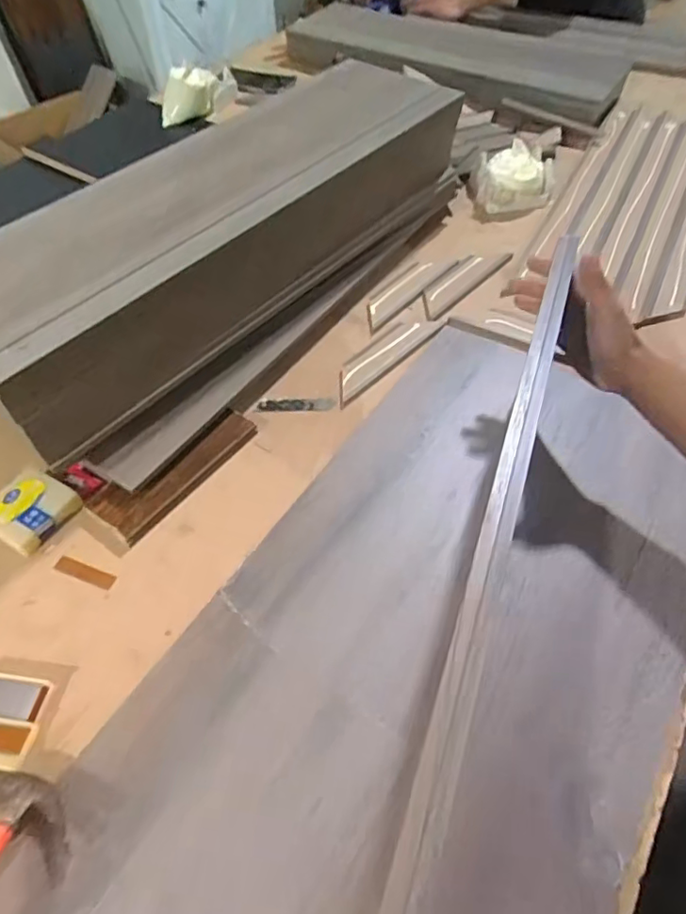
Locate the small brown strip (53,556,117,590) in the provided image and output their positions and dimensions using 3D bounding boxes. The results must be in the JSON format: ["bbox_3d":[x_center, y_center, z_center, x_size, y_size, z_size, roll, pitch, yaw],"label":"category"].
[{"bbox_3d":[-0.247,0.110,0.547,0.063,0.005,0.015,16,56,13],"label":"small brown strip"}]

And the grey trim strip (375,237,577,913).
[{"bbox_3d":[0.078,0.069,0.314,0.020,0.020,0.625,17,56,13],"label":"grey trim strip"}]

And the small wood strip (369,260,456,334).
[{"bbox_3d":[0.087,-0.233,0.797,0.046,0.011,0.184,33,61,23],"label":"small wood strip"}]

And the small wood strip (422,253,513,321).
[{"bbox_3d":[0.168,-0.251,0.816,0.047,0.010,0.179,36,62,25],"label":"small wood strip"}]

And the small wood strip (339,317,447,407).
[{"bbox_3d":[0.054,-0.131,0.718,0.049,0.007,0.193,36,62,24],"label":"small wood strip"}]

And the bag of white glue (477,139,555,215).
[{"bbox_3d":[0.276,-0.450,0.915,0.123,0.057,0.127,10,54,9],"label":"bag of white glue"}]

